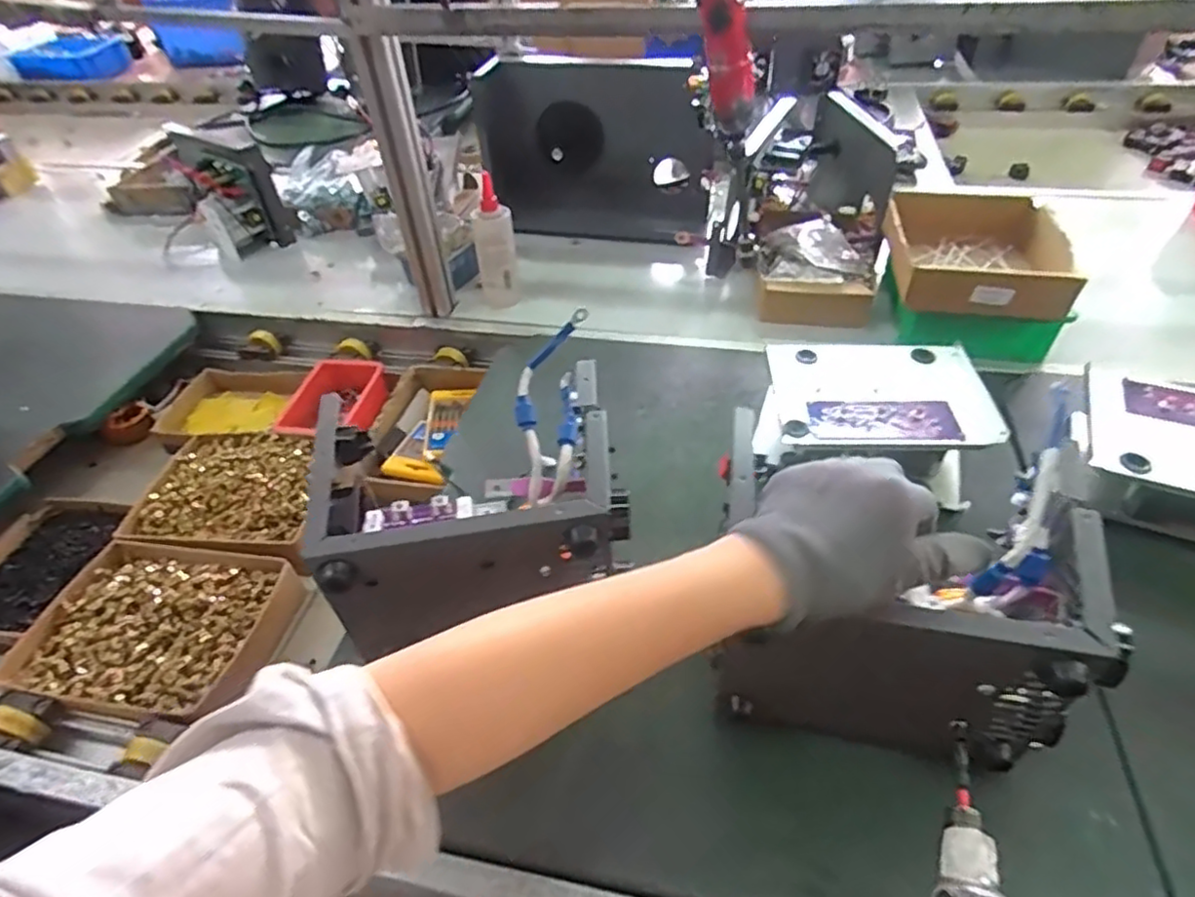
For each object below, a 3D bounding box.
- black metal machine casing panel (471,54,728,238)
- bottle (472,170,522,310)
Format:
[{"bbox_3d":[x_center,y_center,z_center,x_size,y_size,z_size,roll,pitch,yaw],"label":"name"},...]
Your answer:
[{"bbox_3d":[0.003,-0.466,1.024,0.361,0.246,0.061,-4,33,-13],"label":"black metal machine casing panel"},{"bbox_3d":[-0.139,-0.274,0.892,0.054,0.167,0.052,-10,45,-6],"label":"bottle"}]

